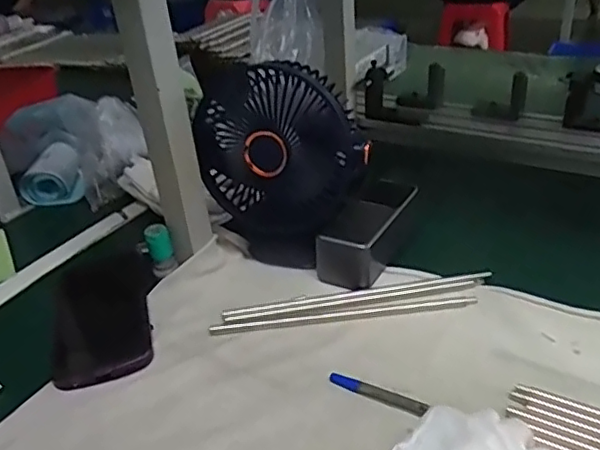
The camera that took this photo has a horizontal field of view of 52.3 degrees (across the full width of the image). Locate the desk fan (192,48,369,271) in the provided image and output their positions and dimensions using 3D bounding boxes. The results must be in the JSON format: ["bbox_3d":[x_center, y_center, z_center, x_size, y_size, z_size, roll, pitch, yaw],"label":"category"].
[{"bbox_3d":[-0.018,-0.050,0.553,0.143,0.187,0.071,15,37,30],"label":"desk fan"}]

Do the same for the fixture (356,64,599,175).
[{"bbox_3d":[0.276,-0.139,0.755,0.409,0.096,0.095,14,36,29],"label":"fixture"}]

